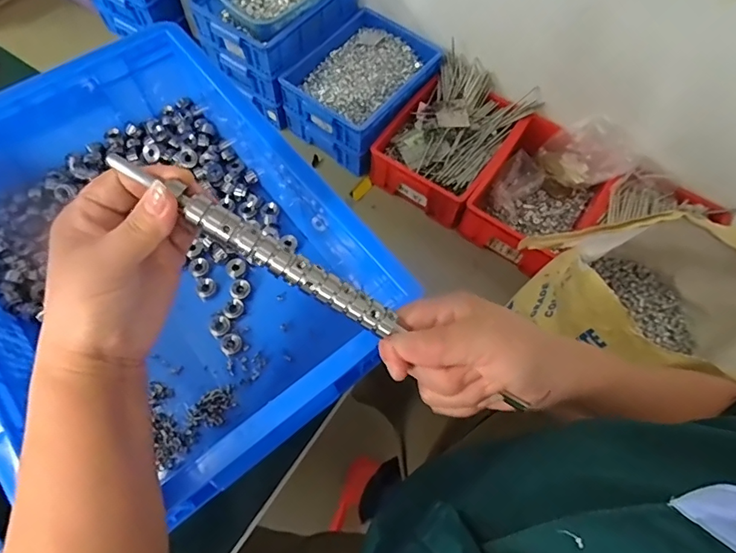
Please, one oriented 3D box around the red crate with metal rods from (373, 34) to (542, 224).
[{"bbox_3d":[0.257,-0.435,1.436,0.325,0.173,0.488,33,67,12],"label":"red crate with metal rods"}]

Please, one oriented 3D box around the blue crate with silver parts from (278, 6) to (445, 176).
[{"bbox_3d":[-0.011,-0.593,1.497,0.343,0.159,0.463,32,67,12],"label":"blue crate with silver parts"}]

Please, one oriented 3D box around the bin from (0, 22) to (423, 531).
[{"bbox_3d":[-0.204,-0.027,0.438,0.300,0.104,0.397,-37,72,-18],"label":"bin"}]

